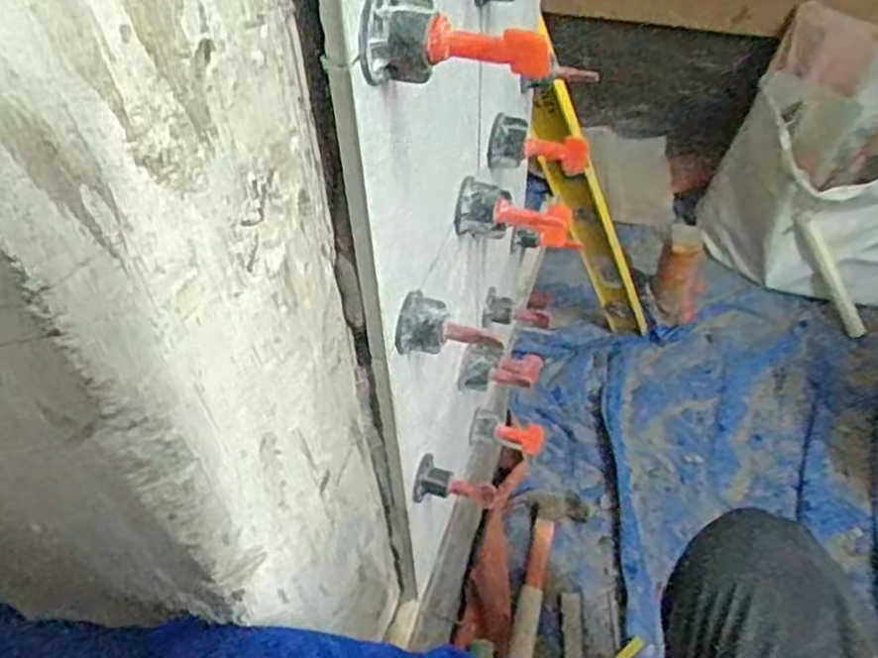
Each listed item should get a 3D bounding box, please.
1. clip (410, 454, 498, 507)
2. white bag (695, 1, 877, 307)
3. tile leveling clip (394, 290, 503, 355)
[{"bbox_3d":[0.010,0.099,0.477,0.053,0.024,0.028,17,50,-1],"label":"clip"},{"bbox_3d":[0.631,-0.235,1.211,0.346,0.367,0.219,32,57,26],"label":"white bag"},{"bbox_3d":[0.005,-0.002,0.363,0.049,0.023,0.023,5,49,6],"label":"tile leveling clip"}]

